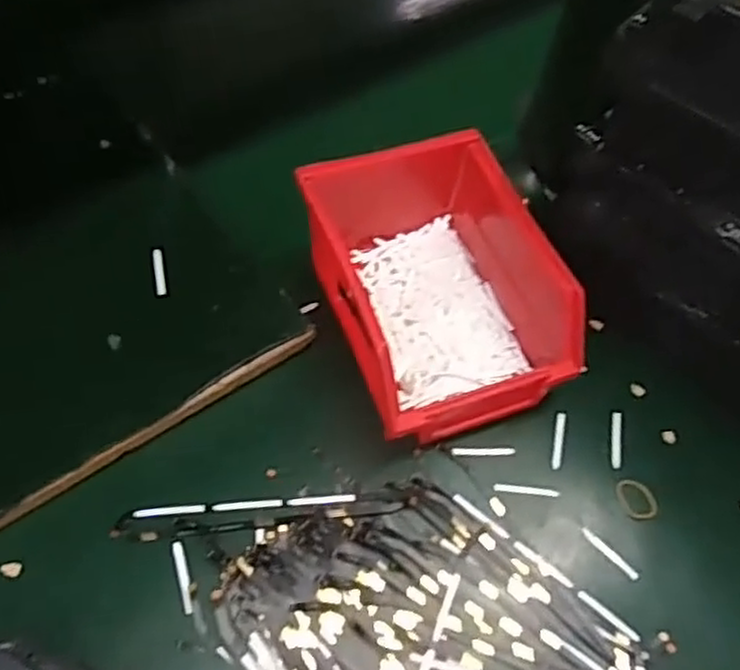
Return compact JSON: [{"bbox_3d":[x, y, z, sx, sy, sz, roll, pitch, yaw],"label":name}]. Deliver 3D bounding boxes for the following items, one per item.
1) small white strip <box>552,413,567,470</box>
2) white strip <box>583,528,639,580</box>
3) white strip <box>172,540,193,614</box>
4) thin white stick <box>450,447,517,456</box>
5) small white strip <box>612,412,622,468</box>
[{"bbox_3d":[0.099,0.055,0.385,0.005,0.004,0.033,13,58,4],"label":"small white strip"},{"bbox_3d":[0.116,0.105,0.356,0.005,0.004,0.032,-38,68,-22],"label":"white strip"},{"bbox_3d":[-0.084,0.108,0.332,0.005,0.004,0.033,-14,60,-12],"label":"white strip"},{"bbox_3d":[0.059,0.059,0.378,0.032,0.004,0.005,-1,58,-4],"label":"thin white stick"},{"bbox_3d":[0.131,0.055,0.390,0.005,0.004,0.032,9,58,2],"label":"small white strip"}]

